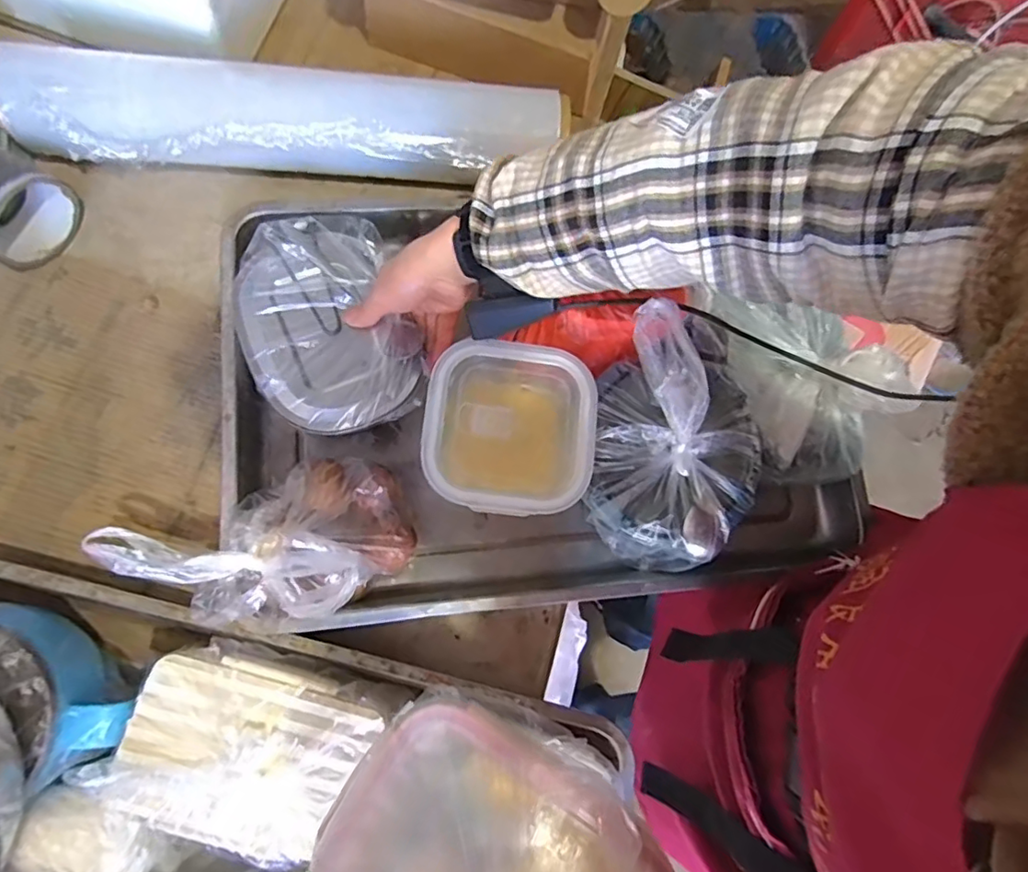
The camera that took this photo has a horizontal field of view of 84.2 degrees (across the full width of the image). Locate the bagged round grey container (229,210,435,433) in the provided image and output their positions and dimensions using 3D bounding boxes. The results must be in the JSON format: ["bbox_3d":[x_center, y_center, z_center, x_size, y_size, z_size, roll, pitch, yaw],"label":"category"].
[{"bbox_3d":[-0.158,-0.100,0.502,0.149,0.052,0.189,-18,78,-6],"label":"bagged round grey container"}]

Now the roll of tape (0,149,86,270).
[{"bbox_3d":[-0.458,-0.207,0.517,0.064,0.075,0.097,21,77,3],"label":"roll of tape"}]

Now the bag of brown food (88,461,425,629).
[{"bbox_3d":[-0.172,0.083,0.436,0.176,0.133,0.124,-32,80,-8],"label":"bag of brown food"}]

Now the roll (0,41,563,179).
[{"bbox_3d":[-0.203,-0.301,0.550,0.503,0.095,0.091,0,77,-2],"label":"roll"}]

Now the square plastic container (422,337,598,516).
[{"bbox_3d":[-0.001,-0.007,0.459,0.134,0.048,0.133,5,77,-1],"label":"square plastic container"}]

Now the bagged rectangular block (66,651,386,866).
[{"bbox_3d":[-0.200,0.230,0.413,0.167,0.036,0.120,20,77,3],"label":"bagged rectangular block"}]

